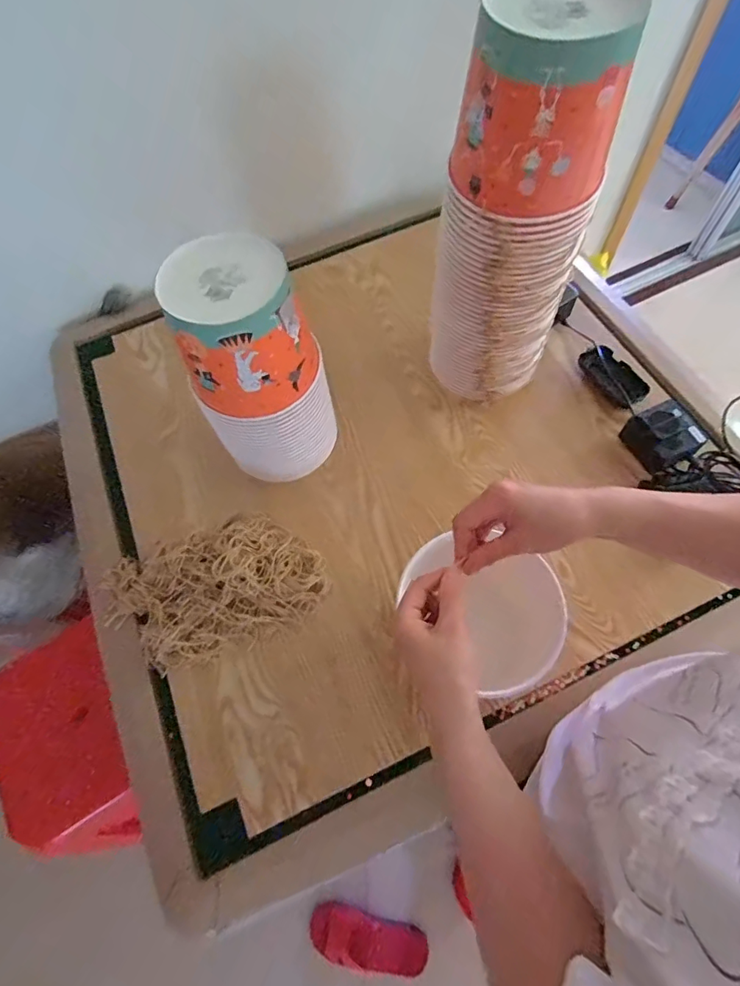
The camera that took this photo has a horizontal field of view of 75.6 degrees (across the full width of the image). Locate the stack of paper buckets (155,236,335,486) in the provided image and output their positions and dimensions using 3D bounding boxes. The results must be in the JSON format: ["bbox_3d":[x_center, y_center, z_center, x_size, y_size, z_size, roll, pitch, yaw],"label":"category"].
[{"bbox_3d":[-0.133,-0.142,0.582,0.147,0.277,0.139,-15,66,-4],"label":"stack of paper buckets"}]

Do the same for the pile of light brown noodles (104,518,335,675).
[{"bbox_3d":[-0.197,0.117,0.599,0.278,0.041,0.163,-16,66,-4],"label":"pile of light brown noodles"}]

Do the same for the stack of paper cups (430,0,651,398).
[{"bbox_3d":[0.152,-0.286,0.538,0.146,0.389,0.126,-15,64,-3],"label":"stack of paper cups"}]

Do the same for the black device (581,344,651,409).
[{"bbox_3d":[0.364,-0.175,0.713,0.048,0.026,0.104,-33,68,-12],"label":"black device"}]

